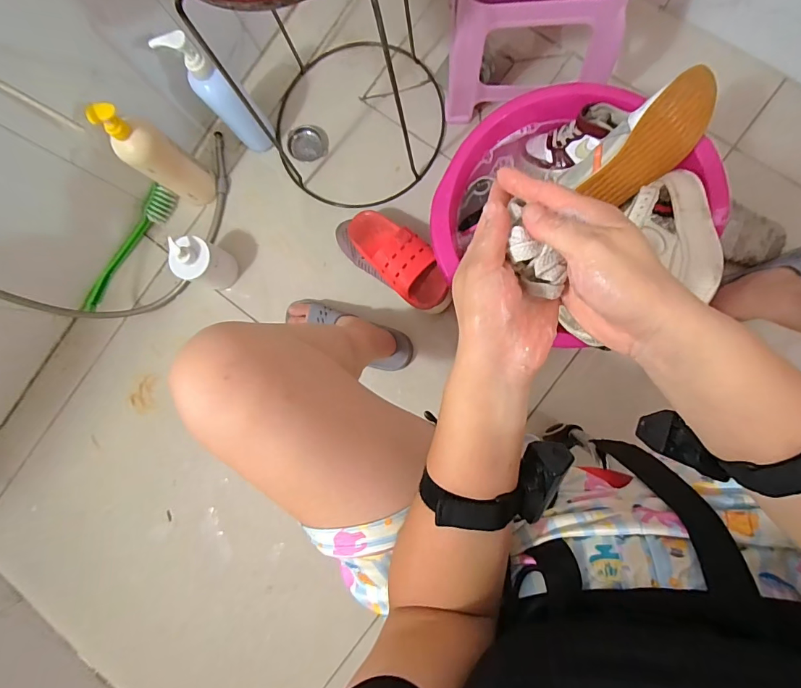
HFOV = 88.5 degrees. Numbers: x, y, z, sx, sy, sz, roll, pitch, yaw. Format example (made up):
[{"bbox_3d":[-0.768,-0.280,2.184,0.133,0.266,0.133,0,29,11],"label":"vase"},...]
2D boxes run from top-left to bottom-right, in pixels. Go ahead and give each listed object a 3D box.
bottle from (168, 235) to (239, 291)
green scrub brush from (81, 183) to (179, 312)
[{"bbox_3d":[-0.384,-0.157,0.803,0.069,0.131,0.083,23,90,8],"label":"bottle"},{"bbox_3d":[-0.586,-0.201,0.890,0.042,0.045,0.312,35,92,8],"label":"green scrub brush"}]

